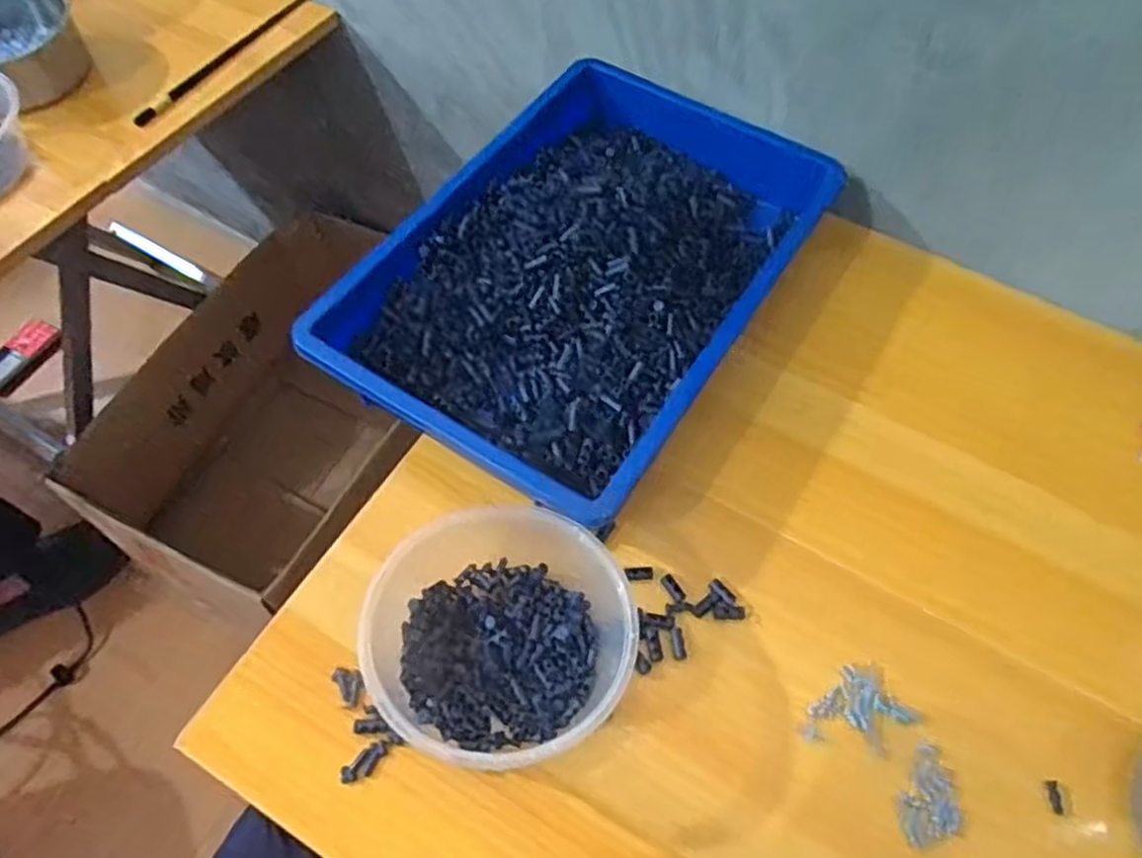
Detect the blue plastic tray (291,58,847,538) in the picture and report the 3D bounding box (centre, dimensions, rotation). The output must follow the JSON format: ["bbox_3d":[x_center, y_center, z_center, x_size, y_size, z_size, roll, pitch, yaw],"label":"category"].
[{"bbox_3d":[0.017,-0.126,0.584,0.251,0.056,0.382,31,63,14],"label":"blue plastic tray"}]

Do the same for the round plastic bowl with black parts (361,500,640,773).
[{"bbox_3d":[-0.040,0.114,0.441,0.131,0.067,0.138,1,60,-2],"label":"round plastic bowl with black parts"}]

